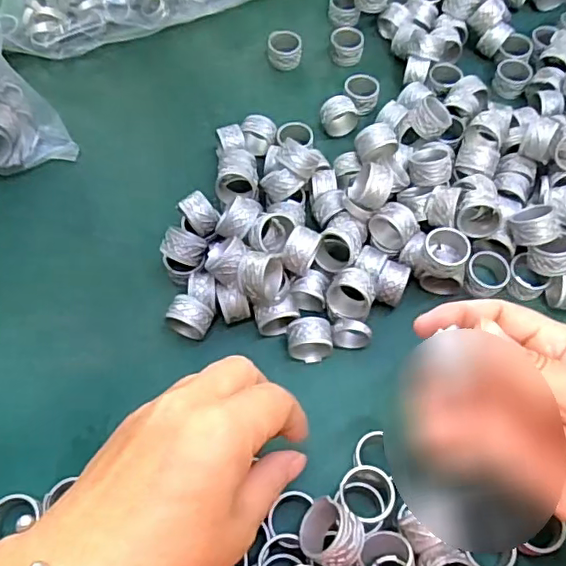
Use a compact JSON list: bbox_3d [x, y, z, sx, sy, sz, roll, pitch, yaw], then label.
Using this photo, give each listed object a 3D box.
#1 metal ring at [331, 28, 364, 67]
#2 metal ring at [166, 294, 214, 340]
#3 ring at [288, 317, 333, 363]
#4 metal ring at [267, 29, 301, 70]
[{"bbox_3d":[0.054,-0.198,0.467,0.026,0.017,0.026,0,63,0],"label":"metal ring"},{"bbox_3d":[-0.057,0.022,0.347,0.025,0.026,0.018,18,64,8],"label":"metal ring"},{"bbox_3d":[0.016,0.035,0.342,0.026,0.026,0.022,-3,63,-2],"label":"ring"},{"bbox_3d":[0.001,-0.194,0.464,0.027,0.022,0.021,2,63,0],"label":"metal ring"}]

